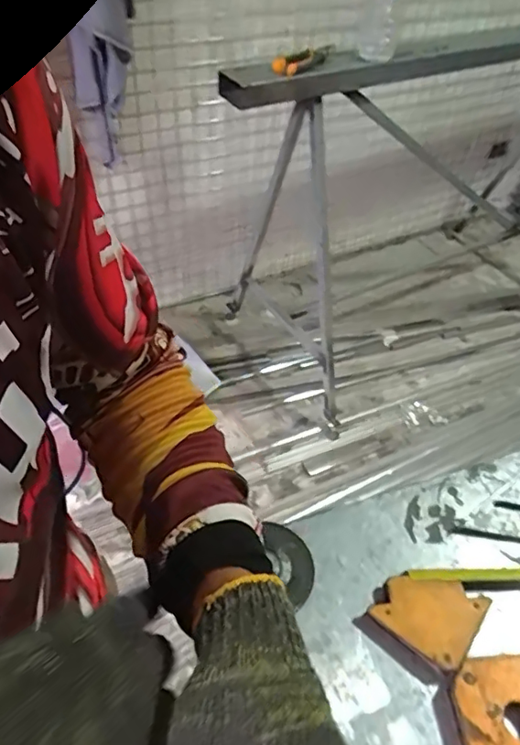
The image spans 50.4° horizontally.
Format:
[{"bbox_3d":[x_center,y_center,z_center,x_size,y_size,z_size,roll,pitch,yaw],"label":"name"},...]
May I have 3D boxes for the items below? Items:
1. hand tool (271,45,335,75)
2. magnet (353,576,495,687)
[{"bbox_3d":[0.096,-0.670,1.176,0.044,0.024,0.211,35,54,25],"label":"hand tool"},{"bbox_3d":[0.148,0.221,0.501,0.085,0.021,0.092,34,54,25],"label":"magnet"}]

